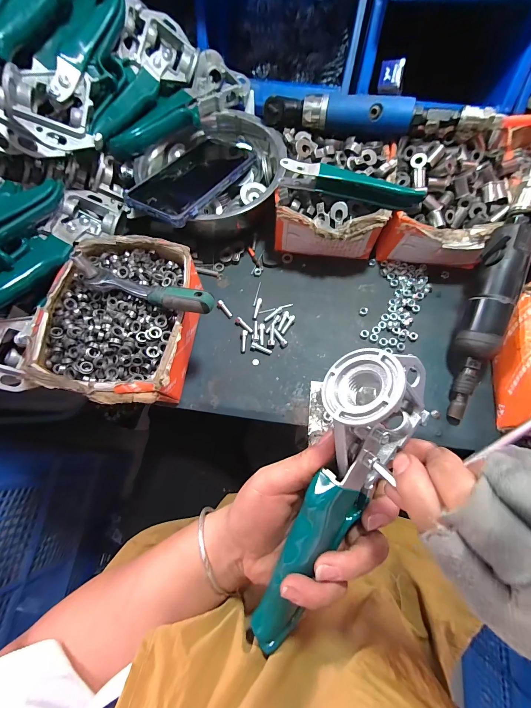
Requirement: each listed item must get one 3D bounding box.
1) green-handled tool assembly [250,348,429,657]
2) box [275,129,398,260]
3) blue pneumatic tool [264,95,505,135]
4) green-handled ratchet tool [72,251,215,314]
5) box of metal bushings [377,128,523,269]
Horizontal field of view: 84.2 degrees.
[{"bbox_3d":[0.046,0.094,0.181,0.064,0.052,0.195,19,97,6],"label":"green-handled tool assembly"},{"bbox_3d":[0.086,-0.199,0.372,0.139,0.074,0.152,7,71,2],"label":"box"},{"bbox_3d":[0.128,-0.281,0.343,0.260,0.035,0.028,10,71,3],"label":"blue pneumatic tool"},{"bbox_3d":[-0.118,-0.063,0.289,0.147,0.040,0.020,20,72,7],"label":"green-handled ratchet tool"},{"bbox_3d":[0.218,-0.187,0.360,0.129,0.089,0.162,11,71,4],"label":"box of metal bushings"}]

